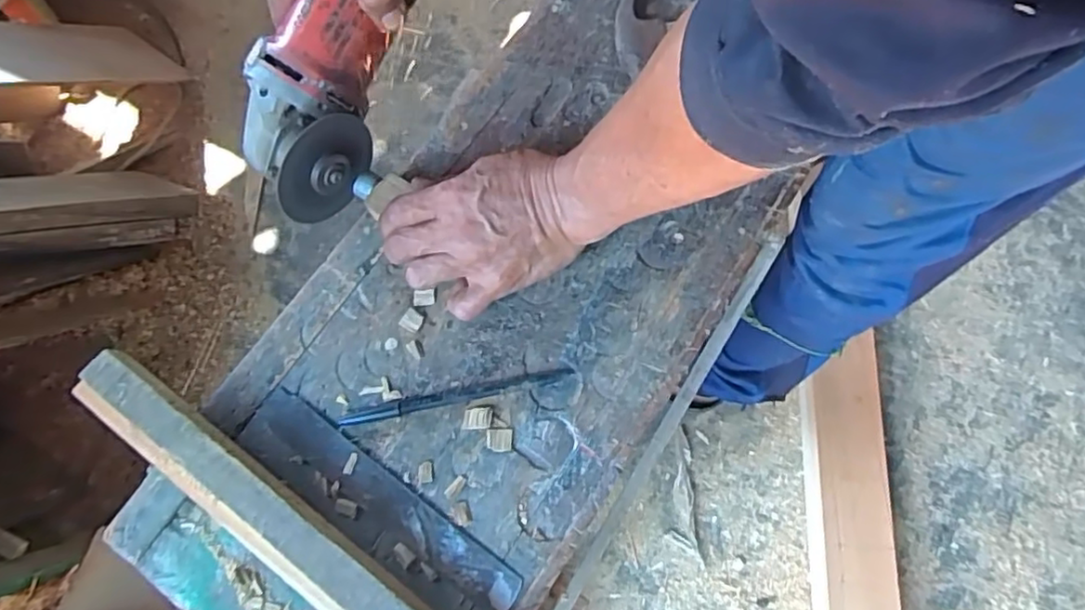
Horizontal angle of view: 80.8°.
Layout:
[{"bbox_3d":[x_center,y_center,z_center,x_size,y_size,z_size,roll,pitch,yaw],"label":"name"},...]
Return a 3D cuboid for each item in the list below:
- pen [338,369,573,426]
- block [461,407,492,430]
[{"bbox_3d":[-0.059,0.061,0.426,0.156,0.008,0.009,-13,72,-2],"label":"pen"},{"bbox_3d":[-0.044,0.076,0.426,0.021,0.004,0.014,-6,72,0],"label":"block"}]

